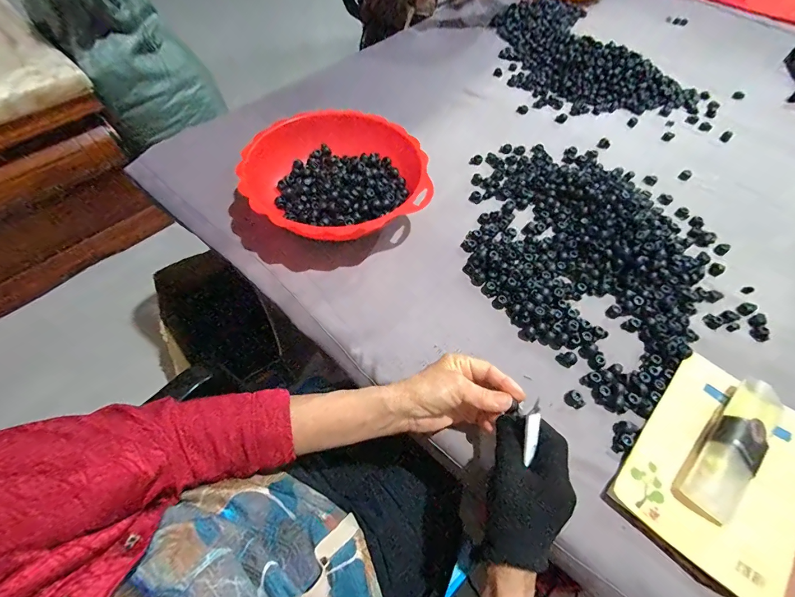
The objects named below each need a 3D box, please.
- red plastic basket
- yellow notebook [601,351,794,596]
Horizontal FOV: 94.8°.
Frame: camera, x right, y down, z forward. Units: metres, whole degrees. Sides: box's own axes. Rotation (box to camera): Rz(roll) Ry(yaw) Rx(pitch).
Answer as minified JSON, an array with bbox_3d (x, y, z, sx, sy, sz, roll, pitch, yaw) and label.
[{"bbox_3d":[-0.068,-0.174,0.520,0.262,0.070,0.242,2,59,-3],"label":"red plastic basket"},{"bbox_3d":[0.321,0.164,0.358,0.213,0.019,0.144,-39,64,-24],"label":"yellow notebook"}]

